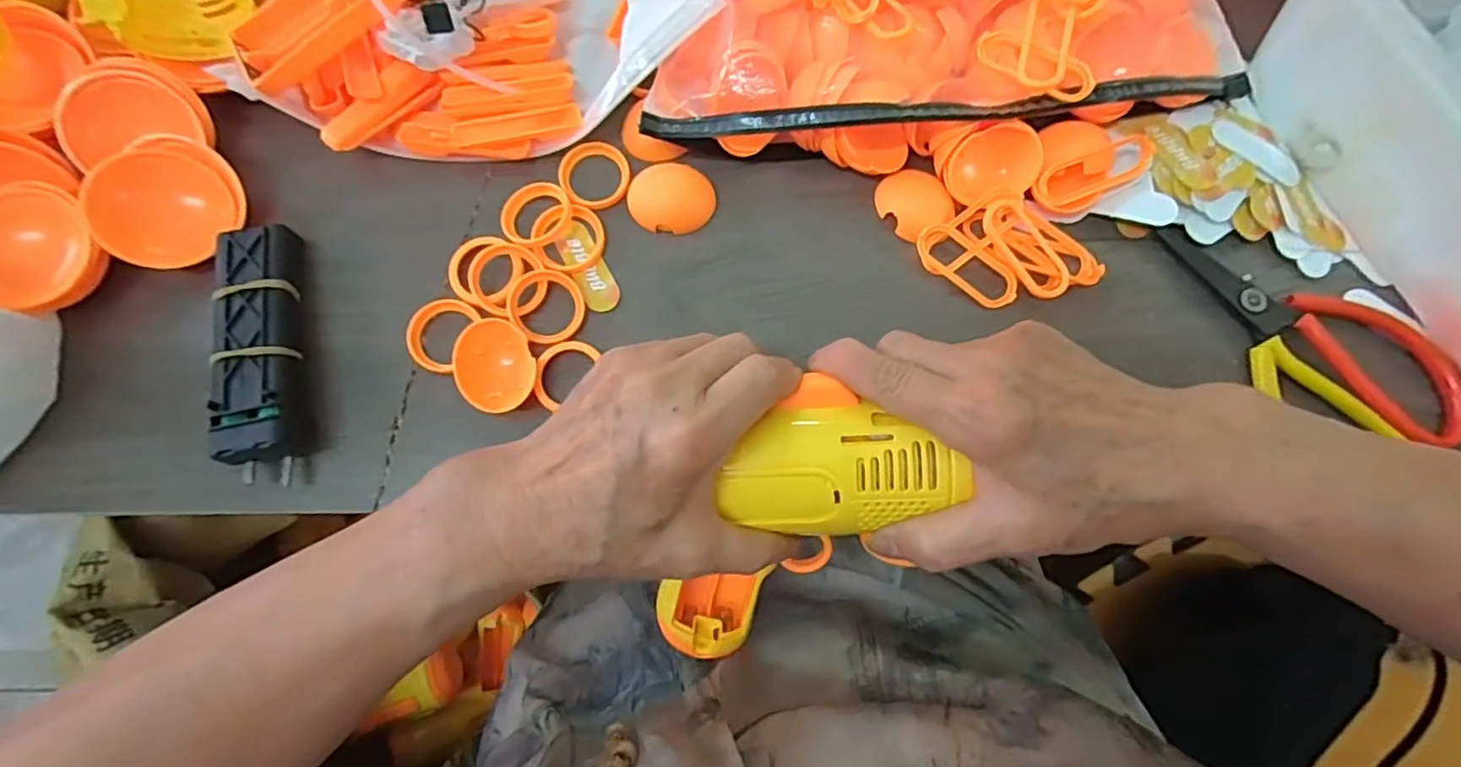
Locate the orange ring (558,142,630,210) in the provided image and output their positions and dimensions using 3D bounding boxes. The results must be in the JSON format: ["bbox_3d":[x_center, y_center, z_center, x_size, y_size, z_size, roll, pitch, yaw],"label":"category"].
[{"bbox_3d":[-0.069,-0.106,0.322,0.034,0.004,0.036,0,77,0],"label":"orange ring"}]

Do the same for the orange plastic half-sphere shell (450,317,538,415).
[{"bbox_3d":[-0.108,-0.008,0.293,0.032,0.012,0.043,-19,78,-4],"label":"orange plastic half-sphere shell"}]

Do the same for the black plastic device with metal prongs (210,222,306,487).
[{"bbox_3d":[-0.213,-0.017,0.287,0.032,0.020,0.117,-12,78,-2],"label":"black plastic device with metal prongs"}]

